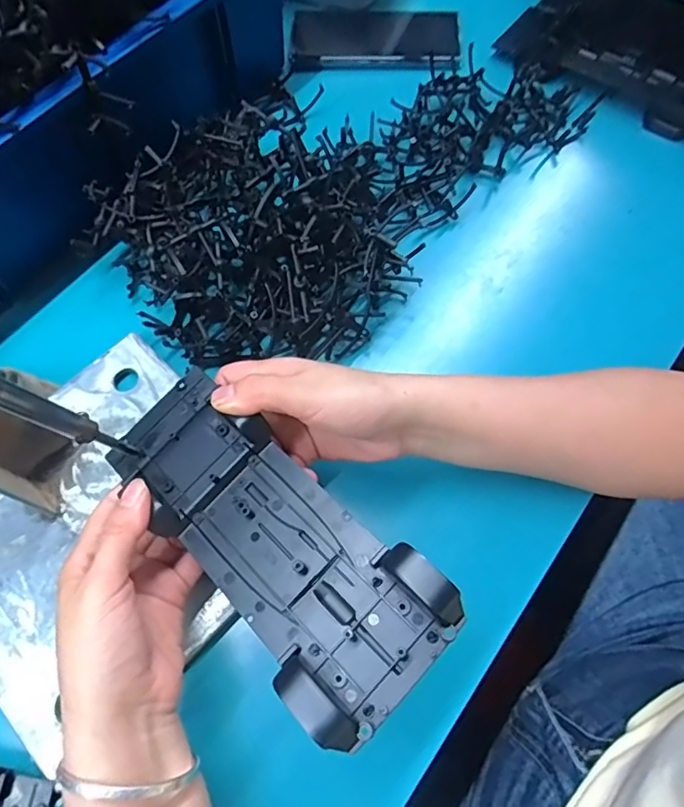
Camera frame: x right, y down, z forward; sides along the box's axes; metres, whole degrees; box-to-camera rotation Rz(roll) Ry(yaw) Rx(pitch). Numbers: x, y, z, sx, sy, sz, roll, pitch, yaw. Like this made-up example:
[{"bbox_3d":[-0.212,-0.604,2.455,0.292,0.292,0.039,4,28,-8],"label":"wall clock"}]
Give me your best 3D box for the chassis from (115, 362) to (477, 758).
[{"bbox_3d":[-0.038,0.058,0.258,0.073,0.023,0.189,-43,63,-16],"label":"chassis"}]

